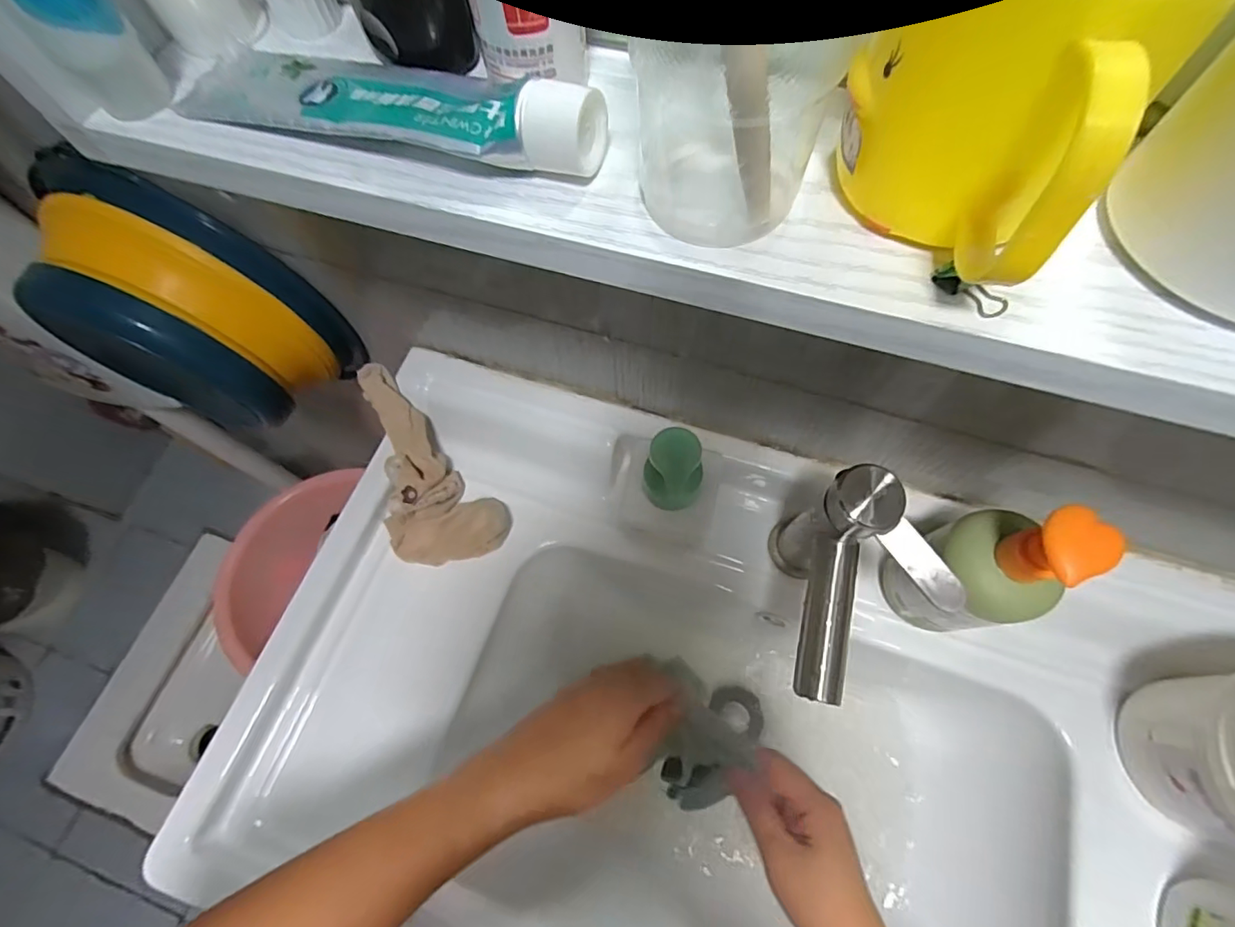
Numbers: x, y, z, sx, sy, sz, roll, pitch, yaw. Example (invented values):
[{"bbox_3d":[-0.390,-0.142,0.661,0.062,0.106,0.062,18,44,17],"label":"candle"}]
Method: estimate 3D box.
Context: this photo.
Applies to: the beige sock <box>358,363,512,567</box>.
[{"bbox_3d":[-0.183,0.002,0.499,0.100,0.036,0.200,-28,84,-10],"label":"beige sock"}]

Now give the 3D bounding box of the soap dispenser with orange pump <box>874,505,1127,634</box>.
[{"bbox_3d":[0.248,0.067,0.353,0.058,0.151,0.073,-25,68,-8],"label":"soap dispenser with orange pump"}]

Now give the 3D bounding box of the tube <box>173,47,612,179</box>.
[{"bbox_3d":[-0.086,-0.131,0.192,0.168,0.026,0.038,20,69,10],"label":"tube"}]

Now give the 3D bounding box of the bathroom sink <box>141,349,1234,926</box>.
[{"bbox_3d":[0.107,0.231,0.464,0.791,0.183,0.458,16,68,9],"label":"bathroom sink"}]

